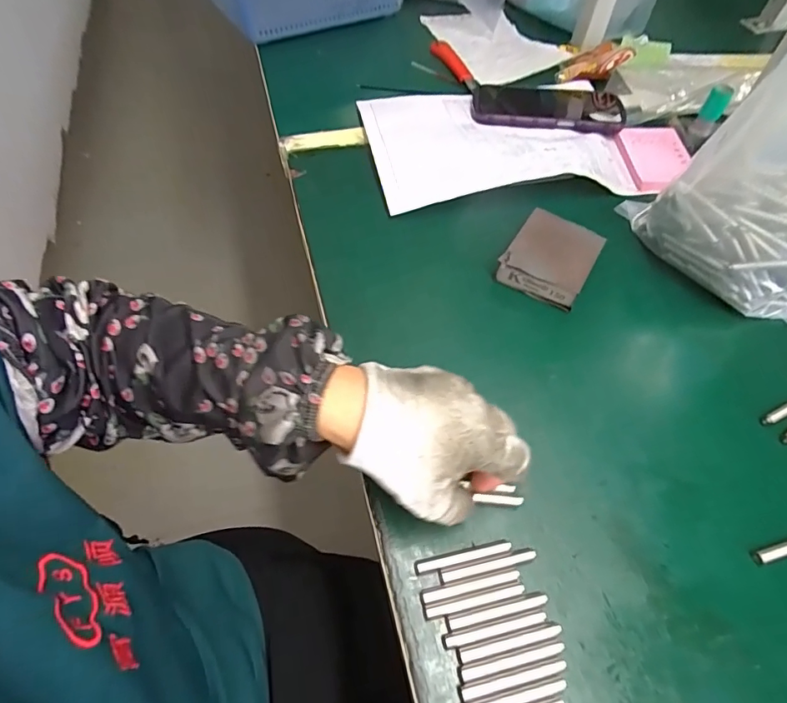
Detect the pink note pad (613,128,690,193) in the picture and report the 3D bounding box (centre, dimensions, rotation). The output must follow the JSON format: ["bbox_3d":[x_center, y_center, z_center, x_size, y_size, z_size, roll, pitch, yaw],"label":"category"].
[{"bbox_3d":[0.284,-0.205,0.506,0.071,0.009,0.107,2,57,-2],"label":"pink note pad"}]

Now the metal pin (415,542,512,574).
[{"bbox_3d":[0.042,0.123,0.282,0.058,0.004,0.006,-10,58,-10],"label":"metal pin"}]

